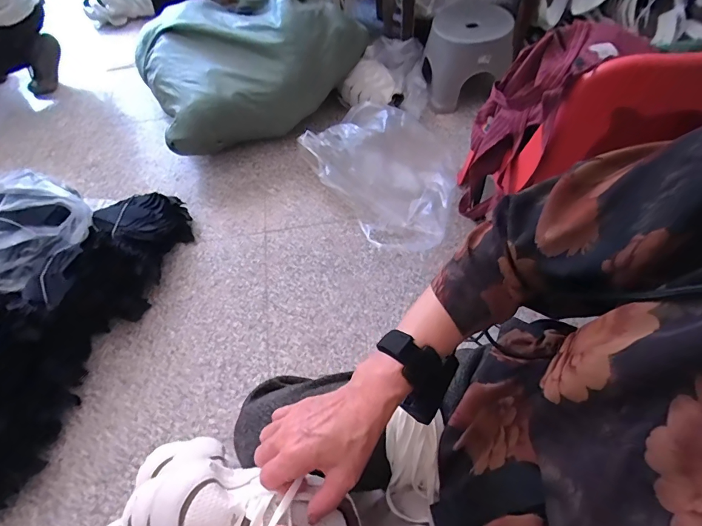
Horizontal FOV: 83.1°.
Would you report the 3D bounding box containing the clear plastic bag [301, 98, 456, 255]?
[{"bbox_3d":[0.143,-0.300,1.266,0.411,0.190,0.535,-30,61,-13],"label":"clear plastic bag"}]

